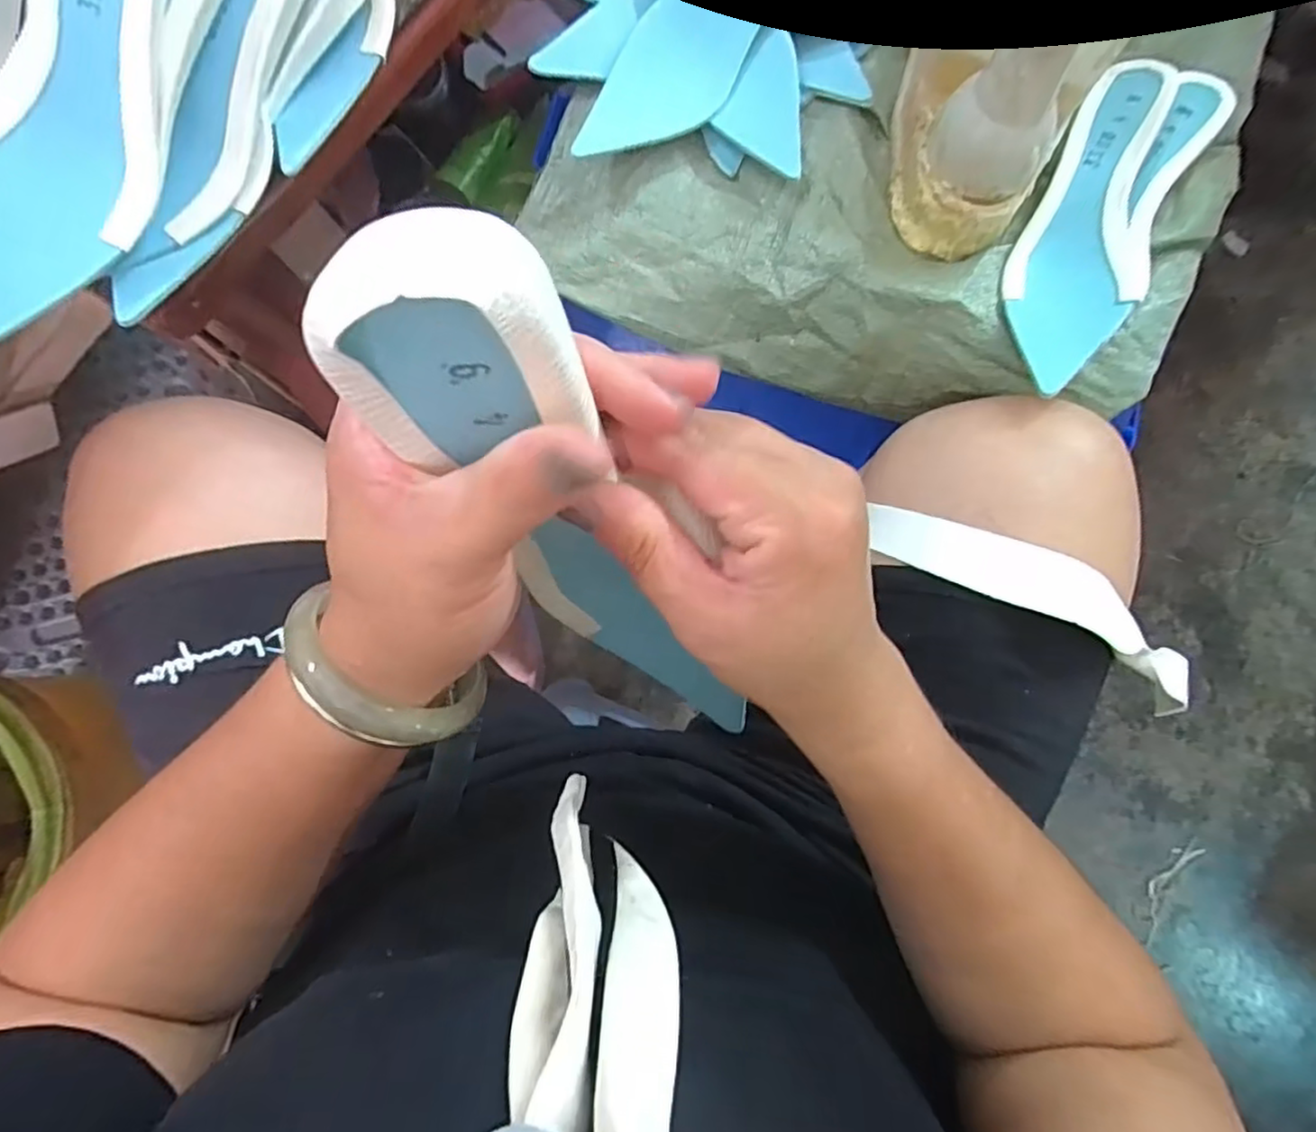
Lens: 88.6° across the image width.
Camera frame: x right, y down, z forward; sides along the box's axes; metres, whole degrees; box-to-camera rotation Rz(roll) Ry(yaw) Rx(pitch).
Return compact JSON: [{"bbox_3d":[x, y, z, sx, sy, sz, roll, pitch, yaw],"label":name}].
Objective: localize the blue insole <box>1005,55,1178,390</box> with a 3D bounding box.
[{"bbox_3d":[0.283,-0.219,0.439,0.074,0.055,0.250,16,85,1],"label":"blue insole"}]

